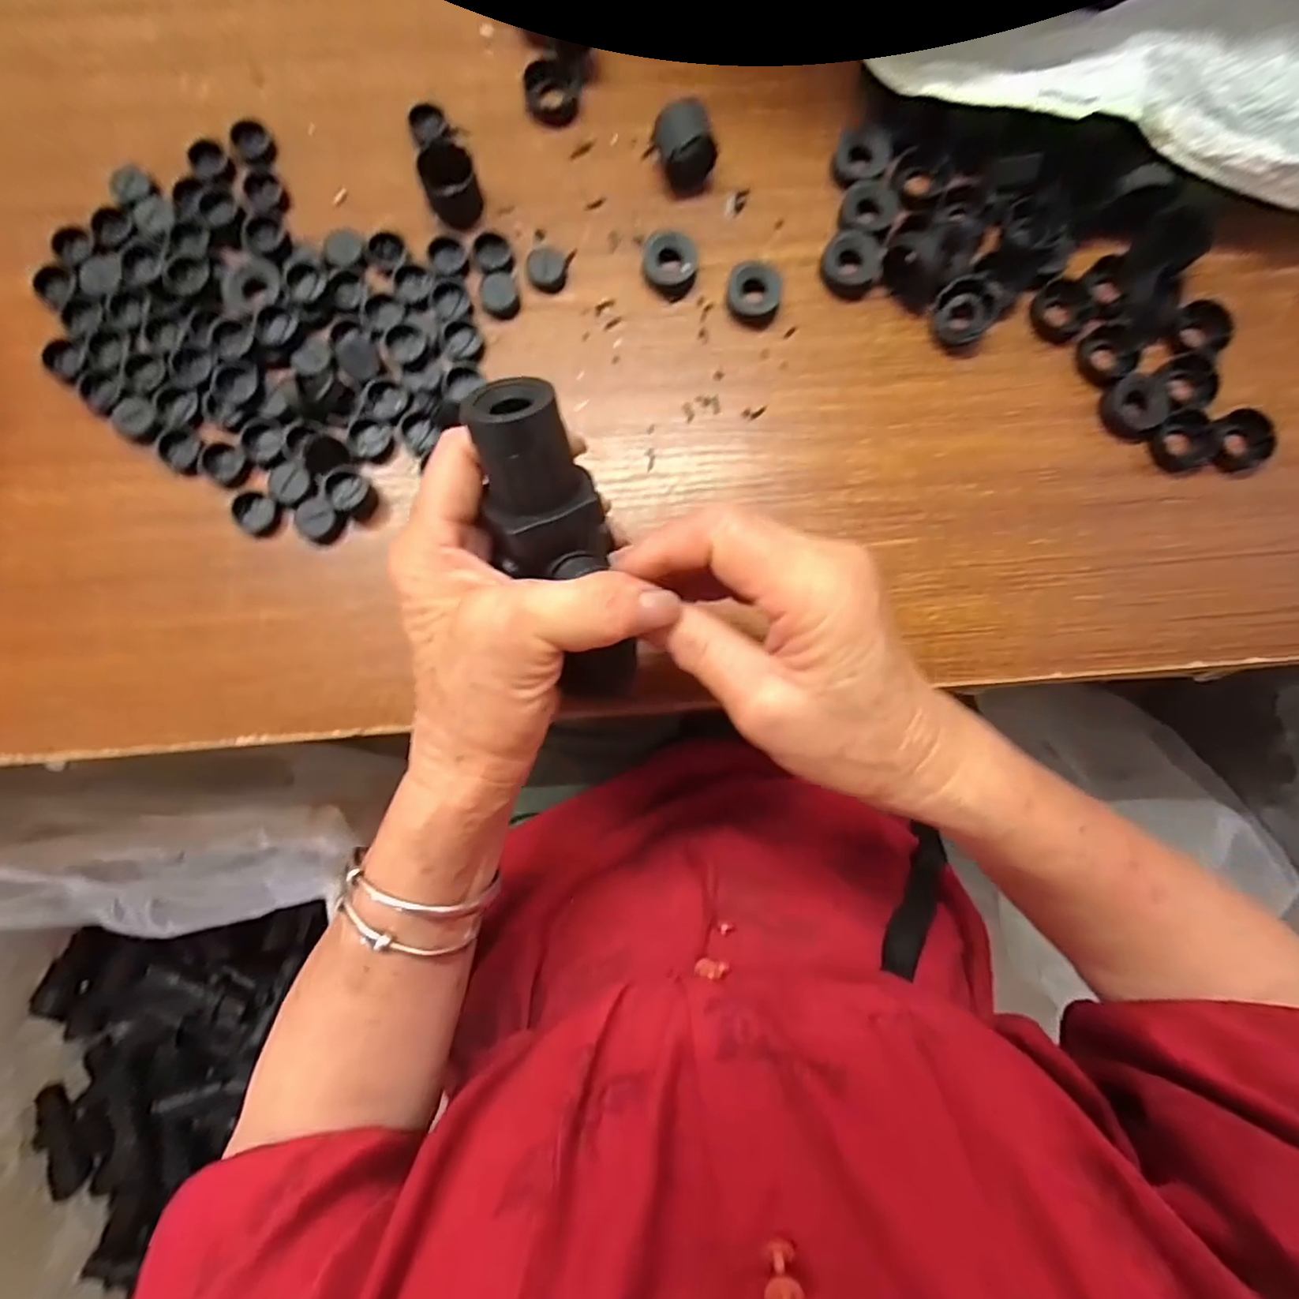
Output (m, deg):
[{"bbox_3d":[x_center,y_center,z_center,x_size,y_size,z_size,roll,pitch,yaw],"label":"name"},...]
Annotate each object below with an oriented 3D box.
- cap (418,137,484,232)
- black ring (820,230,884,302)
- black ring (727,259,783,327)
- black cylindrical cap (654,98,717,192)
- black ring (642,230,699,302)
[{"bbox_3d":[-0.103,-0.242,0.320,0.025,0.023,0.026,0,86,-1],"label":"cap"},{"bbox_3d":[0.109,-0.206,0.327,0.031,0.009,0.034,0,86,-1],"label":"black ring"},{"bbox_3d":[0.056,-0.189,0.326,0.028,0.016,0.026,0,86,-2],"label":"black ring"},{"bbox_3d":[0.019,-0.264,0.324,0.028,0.031,0.024,-22,87,-2],"label":"black cylindrical cap"},{"bbox_3d":[0.011,-0.204,0.327,0.028,0.014,0.028,0,86,-1],"label":"black ring"}]

